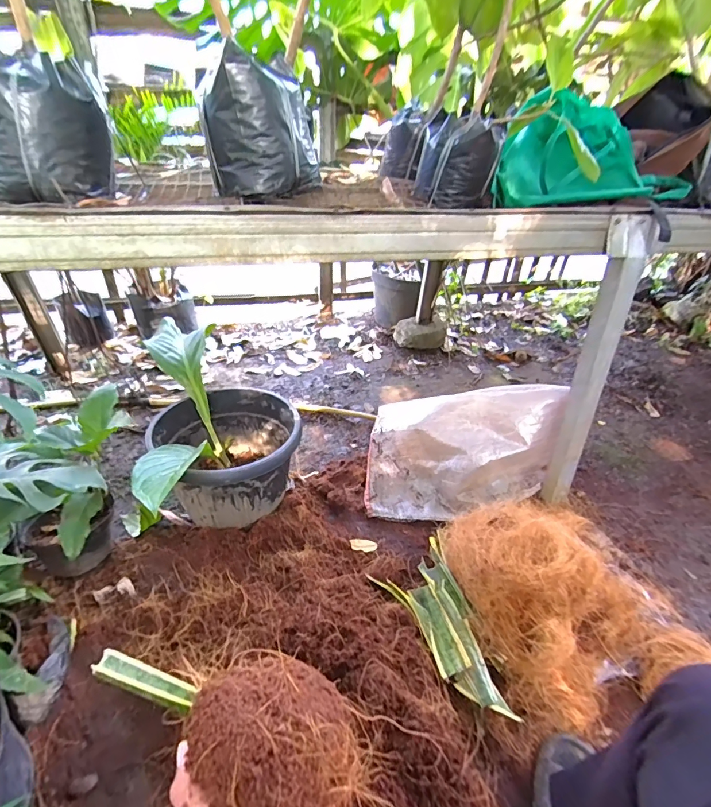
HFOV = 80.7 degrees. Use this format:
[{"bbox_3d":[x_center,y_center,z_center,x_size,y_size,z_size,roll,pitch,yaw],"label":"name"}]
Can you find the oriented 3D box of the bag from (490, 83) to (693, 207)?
[{"bbox_3d":[0.489,-0.509,0.861,0.362,0.174,0.281,20,37,26],"label":"bag"}]

